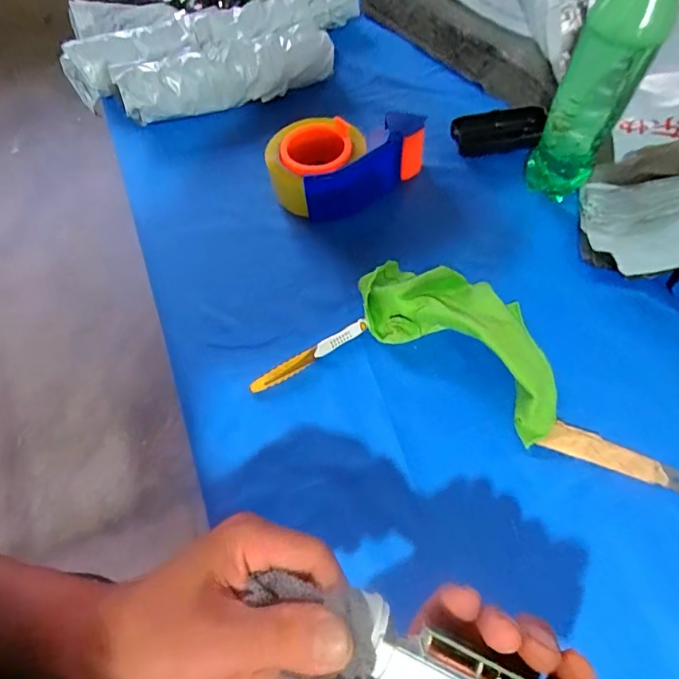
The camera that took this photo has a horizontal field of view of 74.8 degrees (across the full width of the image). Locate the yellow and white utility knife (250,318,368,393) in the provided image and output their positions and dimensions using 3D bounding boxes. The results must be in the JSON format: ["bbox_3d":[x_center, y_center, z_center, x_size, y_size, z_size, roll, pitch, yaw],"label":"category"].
[{"bbox_3d":[-0.025,0.014,0.384,0.113,0.009,0.011,-31,64,-13],"label":"yellow and white utility knife"}]

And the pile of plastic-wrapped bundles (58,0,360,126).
[{"bbox_3d":[-0.155,-0.388,0.580,0.391,0.064,0.223,-22,63,-8],"label":"pile of plastic-wrapped bundles"}]

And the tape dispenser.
[{"bbox_3d":[0.002,-0.193,0.471,0.160,0.057,0.100,-25,63,-10],"label":"tape dispenser"}]

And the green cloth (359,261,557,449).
[{"bbox_3d":[0.108,-0.012,0.377,0.189,0.039,0.096,35,69,20],"label":"green cloth"}]

